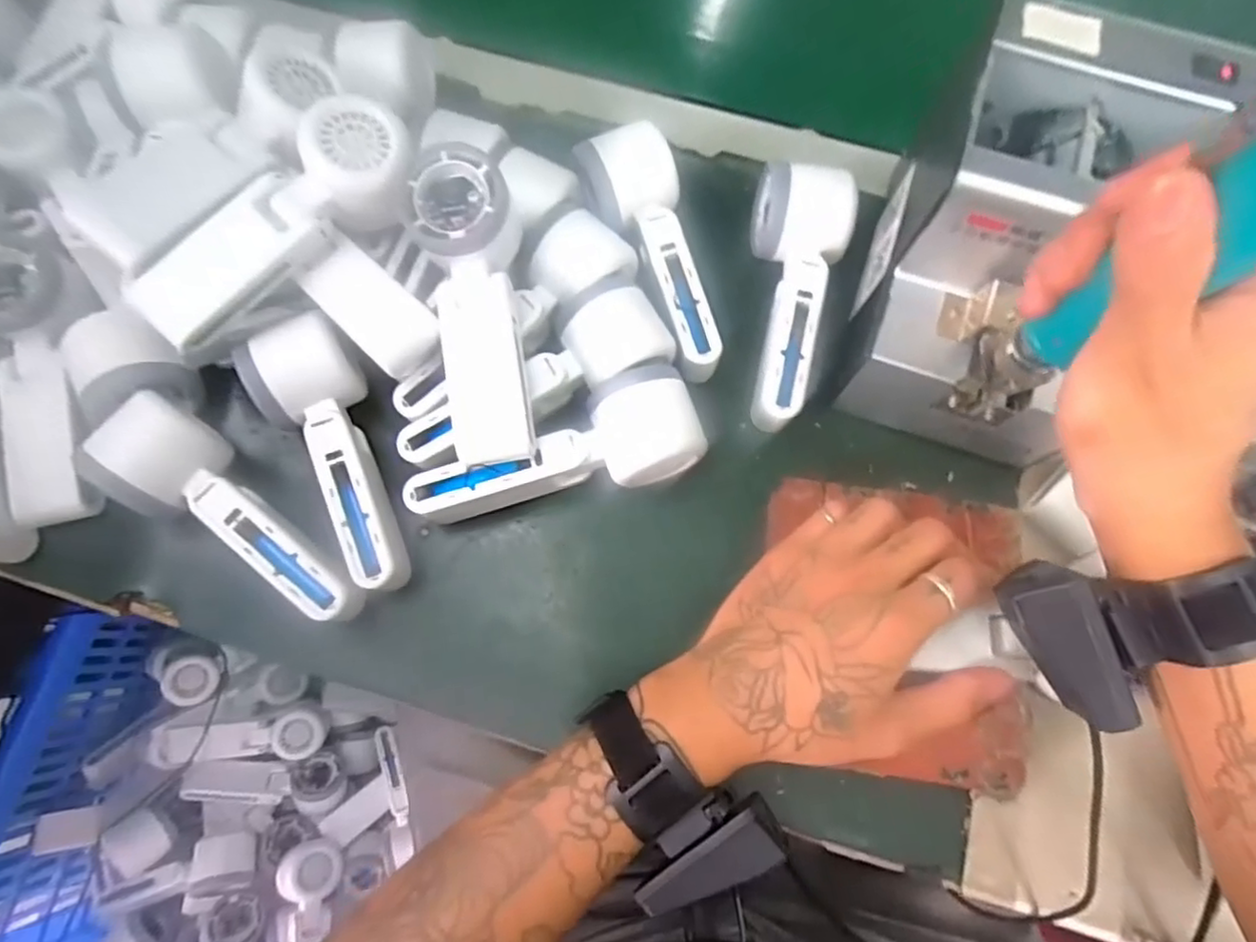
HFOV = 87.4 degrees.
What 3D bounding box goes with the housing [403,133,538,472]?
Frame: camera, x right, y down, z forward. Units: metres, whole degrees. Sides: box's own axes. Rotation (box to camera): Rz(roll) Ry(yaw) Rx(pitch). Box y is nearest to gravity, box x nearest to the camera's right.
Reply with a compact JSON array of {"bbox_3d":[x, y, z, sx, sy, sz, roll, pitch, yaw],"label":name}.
[{"bbox_3d":[-0.081,-0.086,0.361,0.050,0.051,0.163,-8,89,-3],"label":"housing"}]

